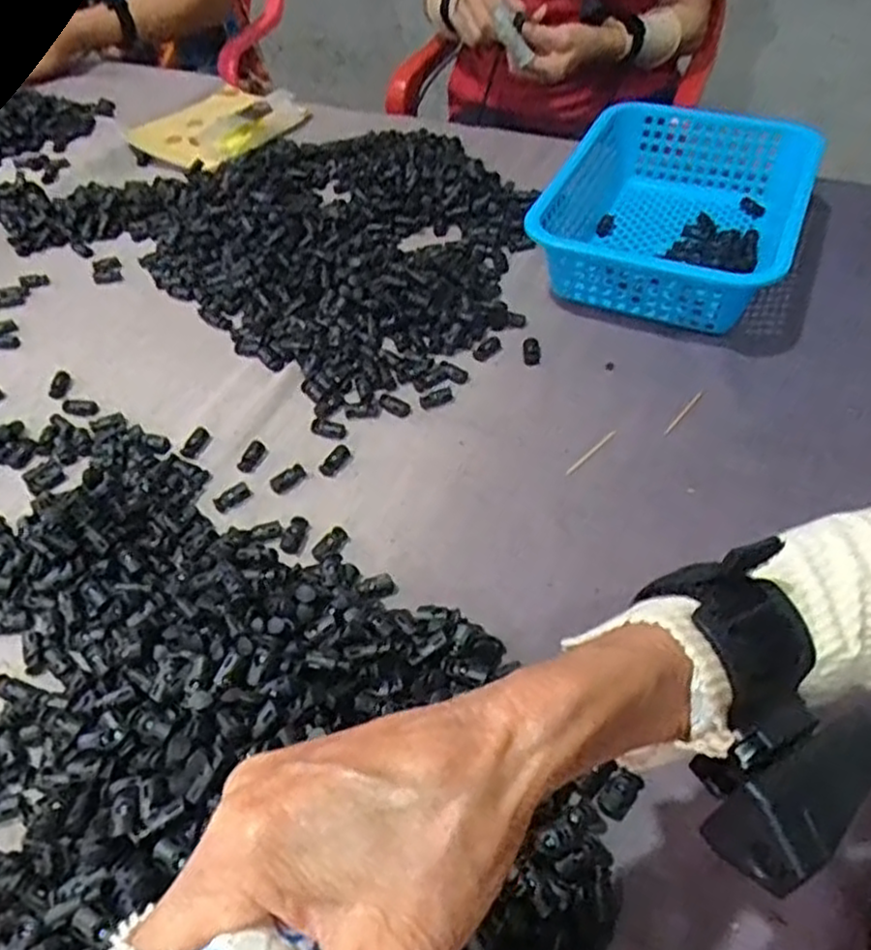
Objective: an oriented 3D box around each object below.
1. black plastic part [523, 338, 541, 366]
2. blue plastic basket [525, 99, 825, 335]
[{"bbox_3d":[0.083,-0.109,0.641,0.015,0.007,0.034,0,49,3],"label":"black plastic part"},{"bbox_3d":[0.226,-0.249,0.704,0.215,0.079,0.269,18,53,18],"label":"blue plastic basket"}]

